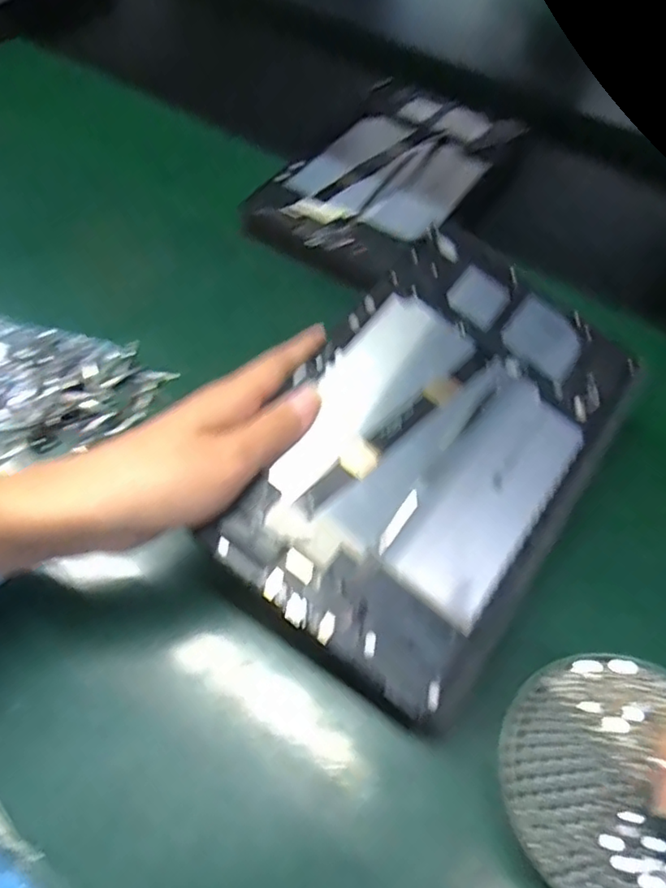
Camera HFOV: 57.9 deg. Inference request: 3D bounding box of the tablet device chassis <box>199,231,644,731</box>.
[{"bbox_3d":[0.055,-0.001,0.315,0.152,0.009,0.238,36,67,6],"label":"tablet device chassis"}]

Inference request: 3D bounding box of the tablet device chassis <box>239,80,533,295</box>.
[{"bbox_3d":[0.049,-0.234,0.521,0.152,0.016,0.260,29,59,14],"label":"tablet device chassis"}]

